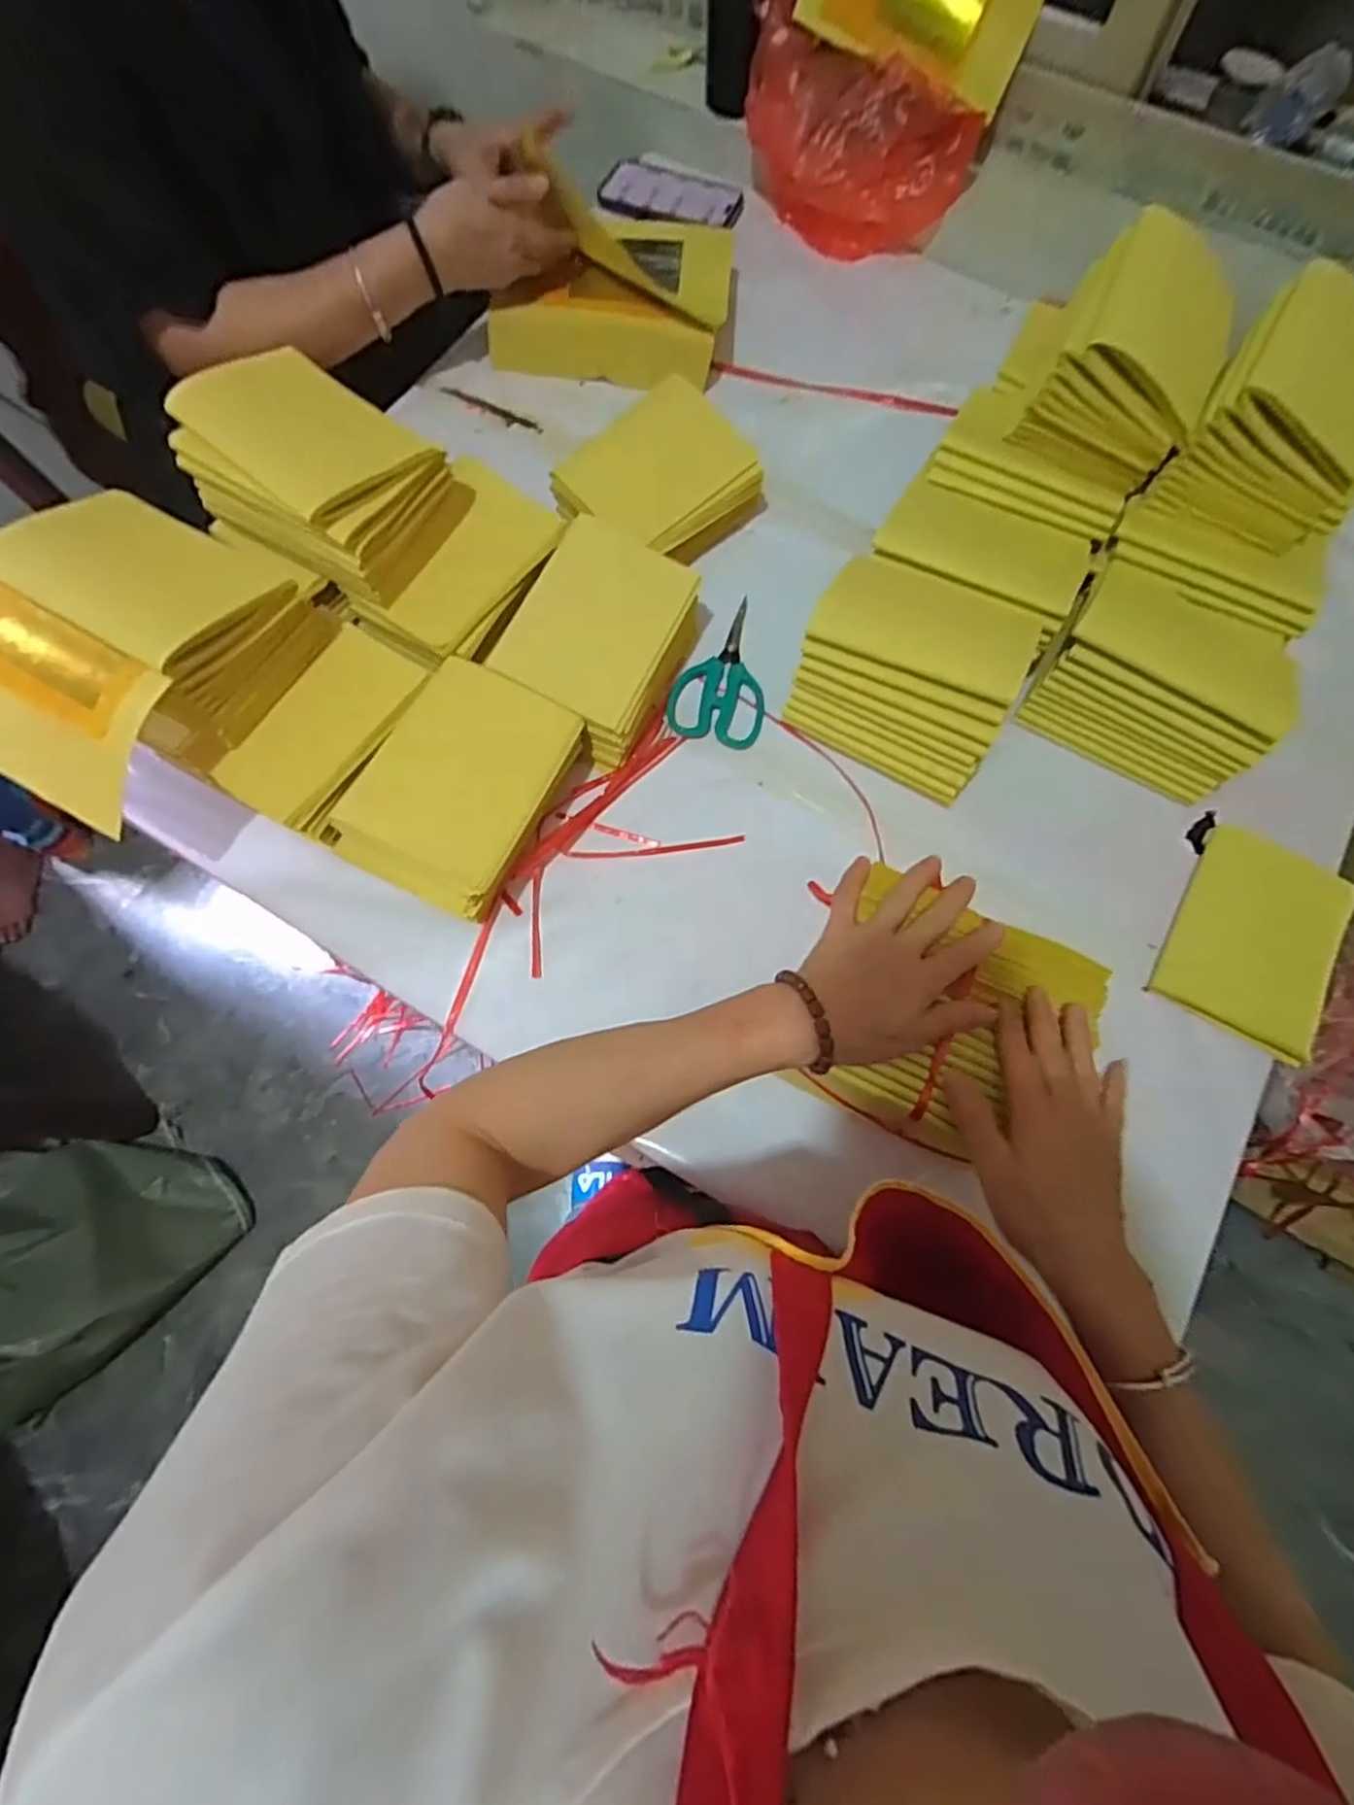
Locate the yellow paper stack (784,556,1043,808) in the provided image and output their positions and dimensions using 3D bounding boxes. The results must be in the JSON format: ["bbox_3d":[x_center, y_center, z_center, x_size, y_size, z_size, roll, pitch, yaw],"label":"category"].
[{"bbox_3d":[0.185,-0.184,0.566,0.162,0.113,0.128,28,74,8],"label":"yellow paper stack"}]

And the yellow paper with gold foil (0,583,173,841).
[{"bbox_3d":[-0.423,-0.130,0.469,0.154,0.017,0.119,28,102,3],"label":"yellow paper with gold foil"}]

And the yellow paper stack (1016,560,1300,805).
[{"bbox_3d":[0.390,-0.183,0.565,0.165,0.097,0.129,31,74,9],"label":"yellow paper stack"}]

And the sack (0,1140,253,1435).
[{"bbox_3d":[-1.025,0.618,1.156,0.406,0.234,0.458,22,73,7],"label":"sack"}]

